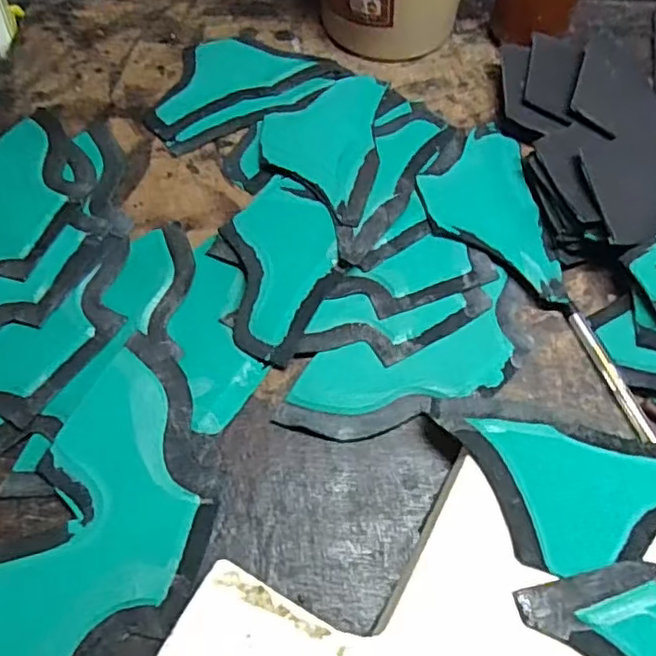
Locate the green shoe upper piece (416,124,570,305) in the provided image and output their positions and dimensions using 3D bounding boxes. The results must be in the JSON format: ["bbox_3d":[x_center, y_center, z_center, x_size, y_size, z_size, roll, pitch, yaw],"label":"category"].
[{"bbox_3d":[0.101,-0.081,0.404,0.076,0.016,0.148,-3,61,-4],"label":"green shoe upper piece"}]

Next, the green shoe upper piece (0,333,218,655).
[{"bbox_3d":[-0.112,0.090,0.303,0.100,0.007,0.180,-4,61,-4],"label":"green shoe upper piece"}]

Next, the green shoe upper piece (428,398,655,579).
[{"bbox_3d":[0.123,0.079,0.300,0.143,0.007,0.076,12,58,3],"label":"green shoe upper piece"}]

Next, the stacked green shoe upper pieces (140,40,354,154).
[{"bbox_3d":[-0.065,-0.190,0.460,0.147,0.014,0.101,-20,63,-13],"label":"stacked green shoe upper pieces"}]

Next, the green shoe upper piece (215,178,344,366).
[{"bbox_3d":[-0.027,-0.042,0.376,0.066,0.011,0.125,-9,61,-7],"label":"green shoe upper piece"}]

